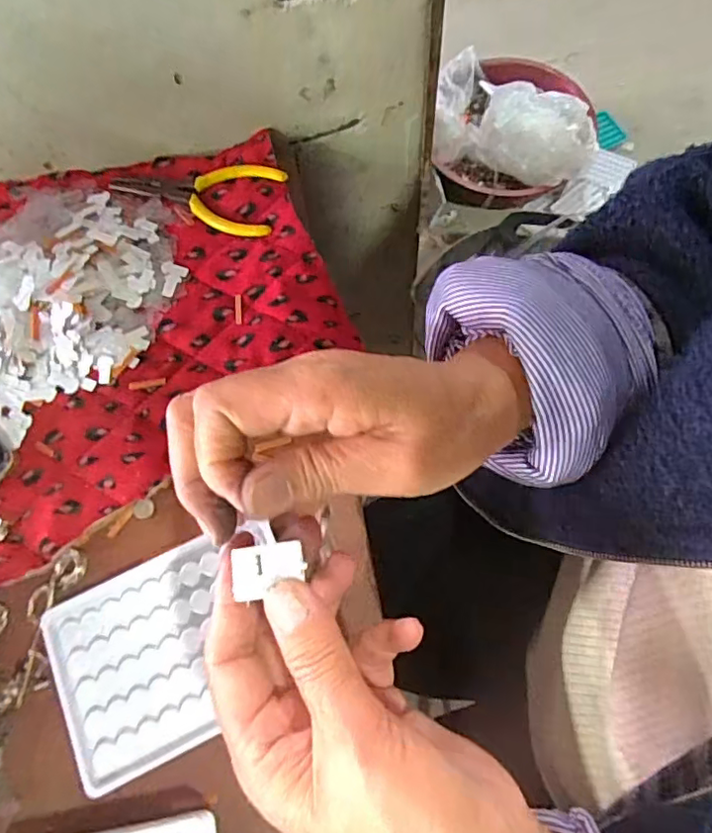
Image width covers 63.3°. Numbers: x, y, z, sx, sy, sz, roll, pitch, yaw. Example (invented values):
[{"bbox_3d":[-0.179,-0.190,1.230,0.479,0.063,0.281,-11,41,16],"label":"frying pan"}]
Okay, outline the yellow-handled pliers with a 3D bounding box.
[{"bbox_3d":[-0.113,-0.157,0.403,0.121,0.009,0.055,11,69,4],"label":"yellow-handled pliers"}]

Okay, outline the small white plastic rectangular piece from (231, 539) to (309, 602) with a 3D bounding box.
[{"bbox_3d":[-0.033,0.057,0.218,0.027,0.004,0.018,-6,69,-3],"label":"small white plastic rectangular piece"}]

